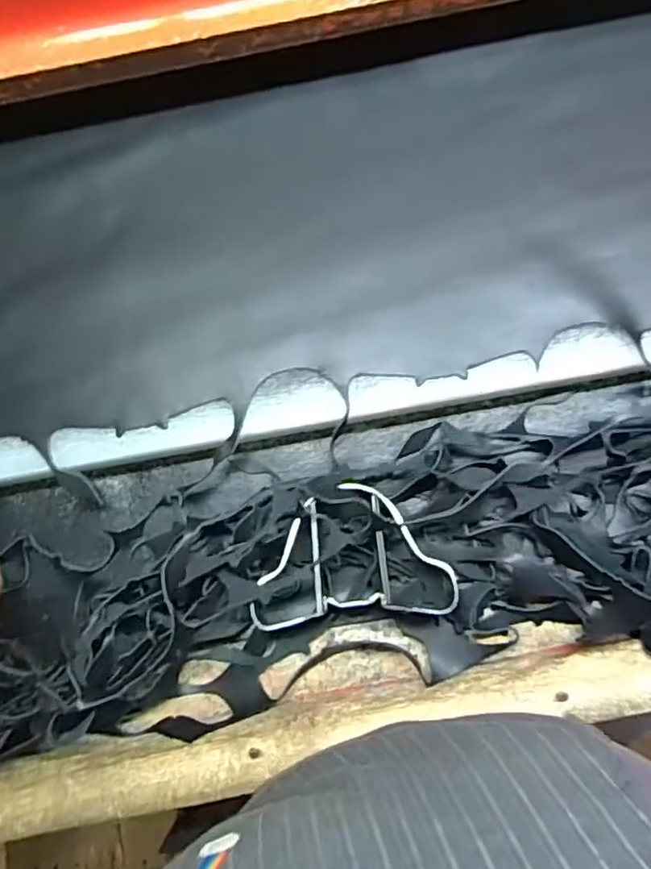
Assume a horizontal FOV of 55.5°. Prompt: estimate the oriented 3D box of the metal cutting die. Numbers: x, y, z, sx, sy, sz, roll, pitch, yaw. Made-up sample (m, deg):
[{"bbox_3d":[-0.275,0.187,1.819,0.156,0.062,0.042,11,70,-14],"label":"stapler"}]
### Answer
[{"bbox_3d":[0.020,0.082,0.429,0.140,0.025,0.093,-3,82,2],"label":"metal cutting die"}]

